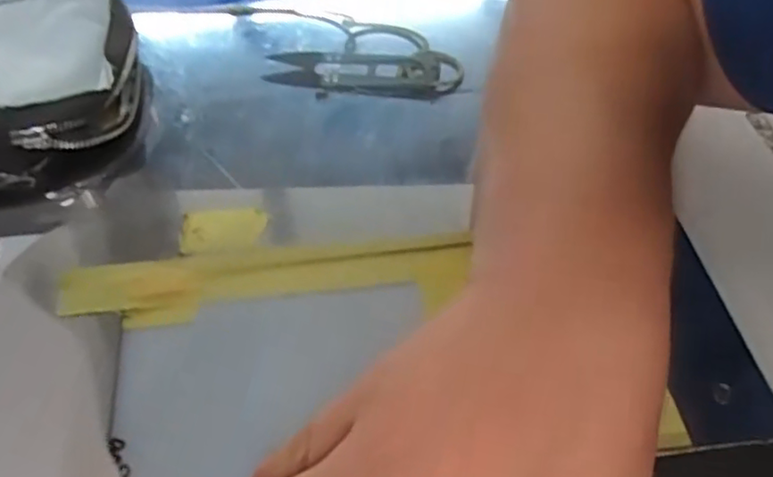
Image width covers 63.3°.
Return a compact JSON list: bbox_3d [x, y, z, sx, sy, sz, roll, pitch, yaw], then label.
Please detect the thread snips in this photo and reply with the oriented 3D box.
[{"bbox_3d":[-0.013,-0.100,0.374,0.114,0.016,0.036,0,54,-1],"label":"thread snips"}]

